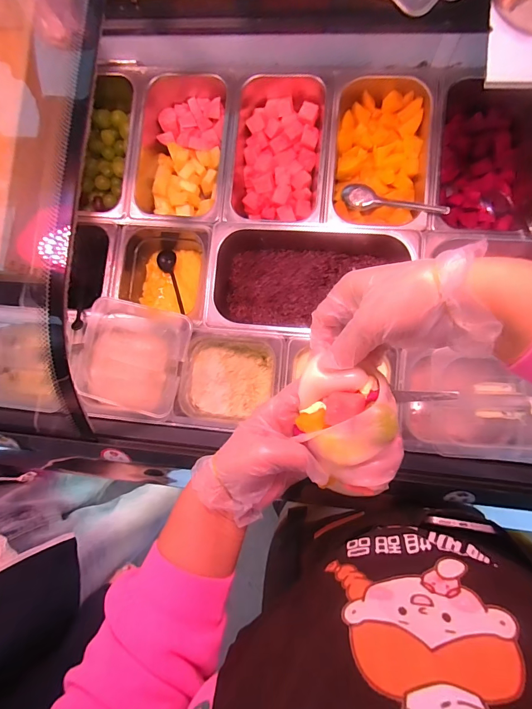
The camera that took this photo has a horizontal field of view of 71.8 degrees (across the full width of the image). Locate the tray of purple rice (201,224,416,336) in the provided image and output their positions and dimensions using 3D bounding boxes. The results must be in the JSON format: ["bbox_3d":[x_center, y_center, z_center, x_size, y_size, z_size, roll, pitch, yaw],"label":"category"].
[{"bbox_3d":[0.069,-0.123,0.620,0.322,0.086,0.180,5,86,4],"label":"tray of purple rice"}]

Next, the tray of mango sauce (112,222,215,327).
[{"bbox_3d":[-0.173,-0.142,0.648,0.161,0.076,0.168,5,86,4],"label":"tray of mango sauce"}]

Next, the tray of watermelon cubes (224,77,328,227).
[{"bbox_3d":[0.020,-0.340,0.624,0.157,0.072,0.261,4,86,4],"label":"tray of watermelon cubes"}]

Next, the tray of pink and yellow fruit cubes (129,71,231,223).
[{"bbox_3d":[-0.143,-0.361,0.645,0.164,0.076,0.281,3,86,4],"label":"tray of pink and yellow fruit cubes"}]

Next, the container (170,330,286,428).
[{"bbox_3d":[-0.054,0.044,0.627,0.158,0.096,0.156,7,86,4],"label":"container"}]

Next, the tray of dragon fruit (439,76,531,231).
[{"bbox_3d":[0.356,-0.323,0.600,0.151,0.074,0.256,4,86,4],"label":"tray of dragon fruit"}]

